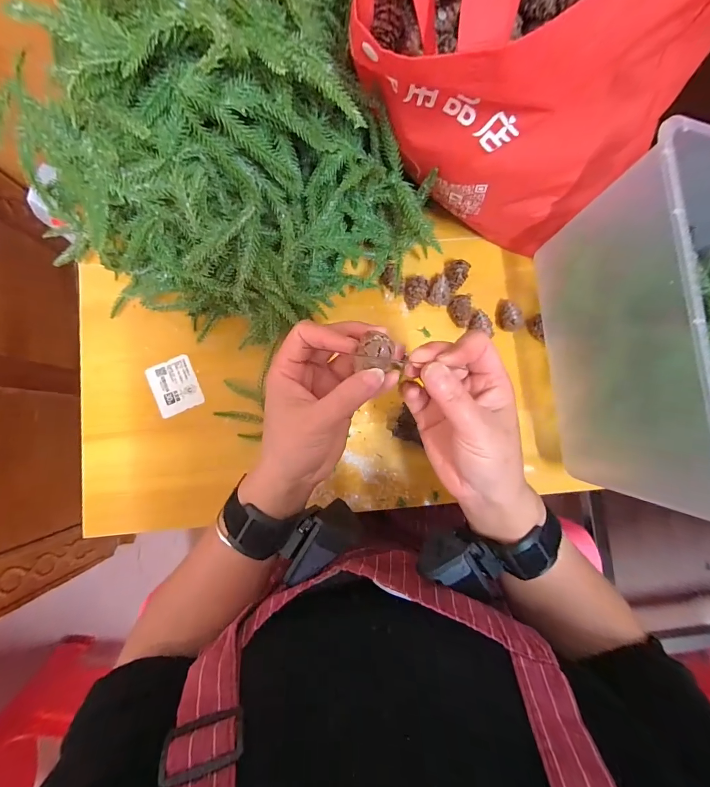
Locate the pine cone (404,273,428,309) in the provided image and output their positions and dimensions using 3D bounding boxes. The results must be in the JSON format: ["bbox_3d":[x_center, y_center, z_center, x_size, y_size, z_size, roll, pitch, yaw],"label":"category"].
[{"bbox_3d":[0.069,-0.112,0.396,0.025,0.023,0.031,1,85,0],"label":"pine cone"}]

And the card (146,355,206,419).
[{"bbox_3d":[-0.196,-0.008,0.393,0.049,0.004,0.058,-23,84,-7],"label":"card"}]

